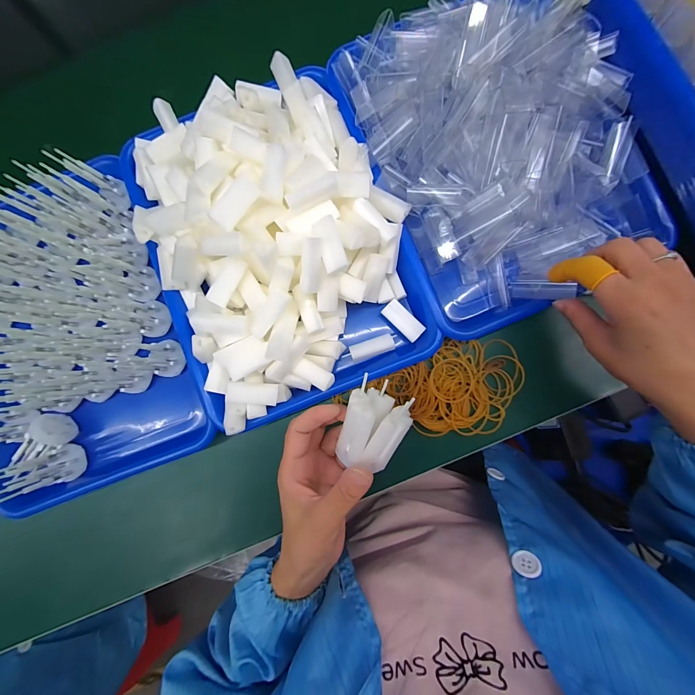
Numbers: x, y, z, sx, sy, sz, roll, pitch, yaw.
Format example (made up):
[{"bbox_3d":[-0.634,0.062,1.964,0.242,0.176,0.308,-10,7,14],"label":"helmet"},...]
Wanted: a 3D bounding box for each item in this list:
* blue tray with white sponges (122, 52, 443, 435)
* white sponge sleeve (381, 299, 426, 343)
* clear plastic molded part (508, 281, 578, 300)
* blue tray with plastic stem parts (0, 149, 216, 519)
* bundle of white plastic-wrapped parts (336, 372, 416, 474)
[{"bbox_3d":[-0.071,-0.106,0.292,0.246,0.091,0.322,-21,84,2],"label":"blue tray with white sponges"},{"bbox_3d":[0.057,-0.027,0.312,0.045,0.005,0.022,43,89,6],"label":"white sponge sleeve"},{"bbox_3d":[0.199,-0.059,0.315,0.058,0.008,0.017,10,85,37],"label":"clear plastic molded part"},{"bbox_3d":[-0.295,-0.013,0.317,0.233,0.066,0.319,-22,84,2],"label":"blue tray with plastic stem parts"},{"bbox_3d":[0.018,0.063,0.243,0.048,0.039,0.068,22,115,-3],"label":"bundle of white plastic-wrapped parts"}]

